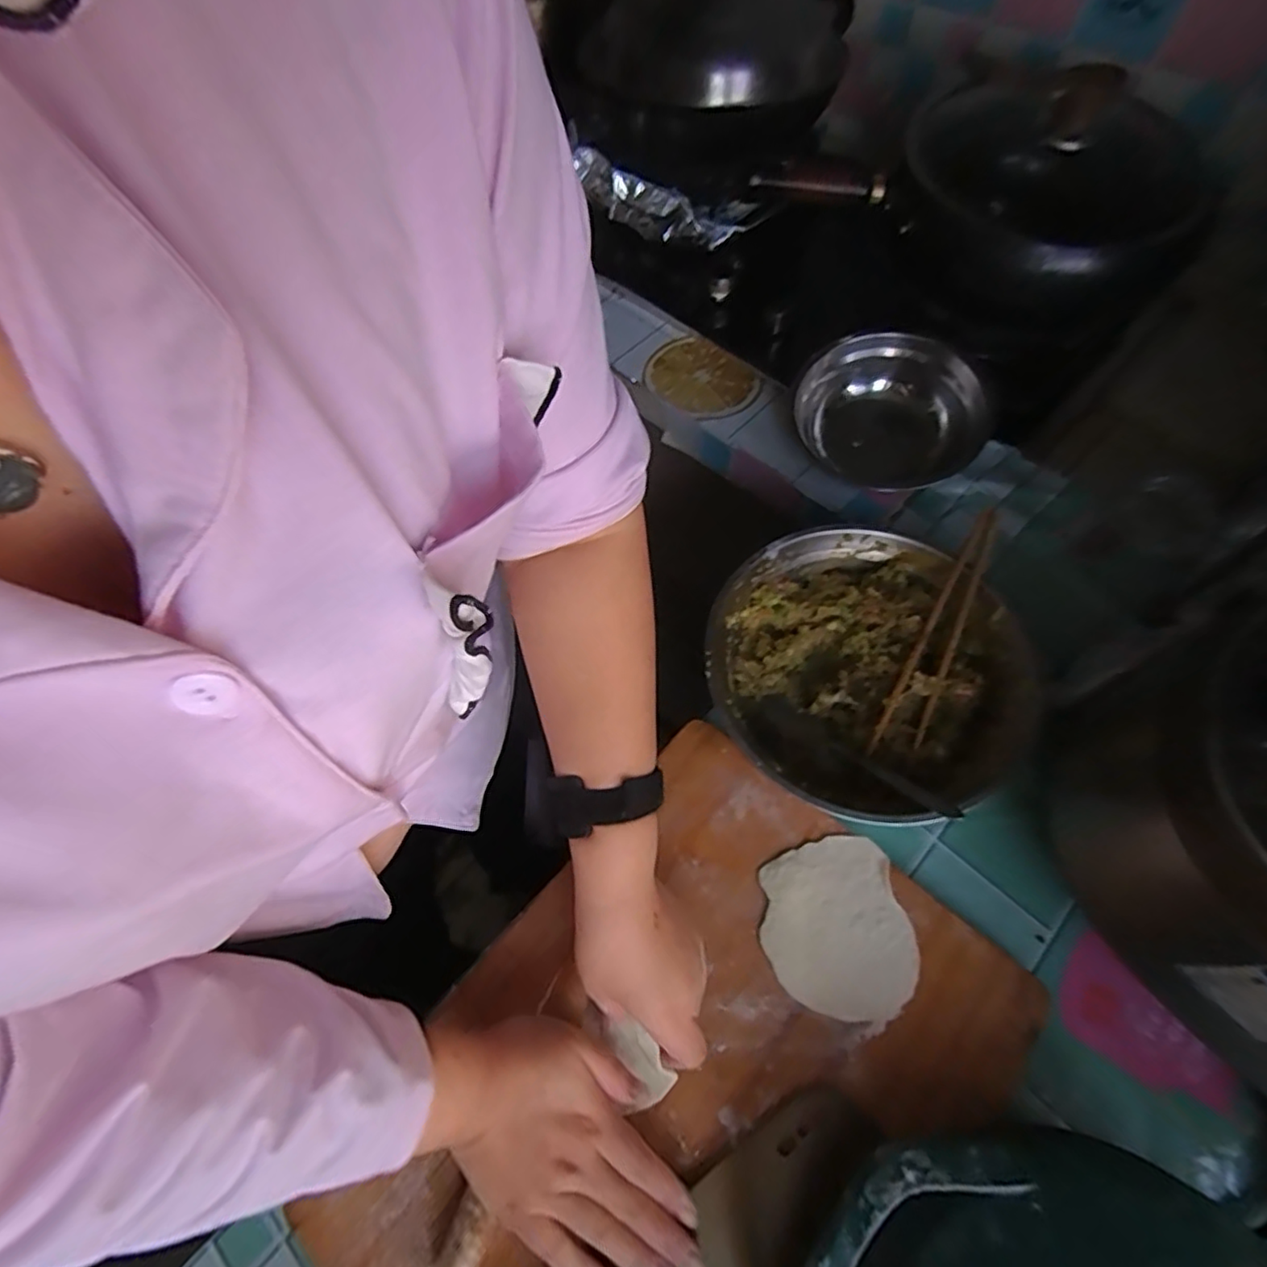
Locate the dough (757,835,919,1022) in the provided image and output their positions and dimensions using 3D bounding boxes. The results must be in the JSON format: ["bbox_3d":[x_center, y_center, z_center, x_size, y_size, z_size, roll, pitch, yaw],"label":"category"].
[{"bbox_3d":[0.148,0.216,0.463,0.104,0.009,0.117,-12,63,-4],"label":"dough"}]

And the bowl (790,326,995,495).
[{"bbox_3d":[0.284,-0.242,0.697,0.190,0.086,0.163,36,69,18],"label":"bowl"}]

